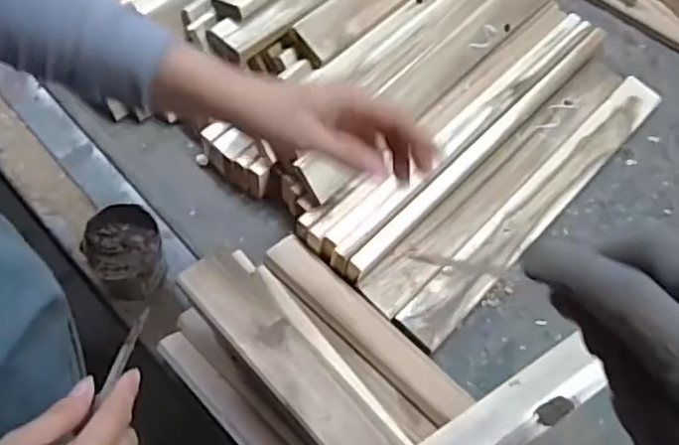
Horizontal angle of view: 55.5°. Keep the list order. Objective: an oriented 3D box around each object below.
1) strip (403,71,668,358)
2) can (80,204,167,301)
[{"bbox_3d":[0.229,-0.028,0.726,0.051,0.027,0.444,42,70,14],"label":"strip"},{"bbox_3d":[-0.207,0.034,0.639,0.072,0.059,0.088,-25,70,-13],"label":"can"}]

